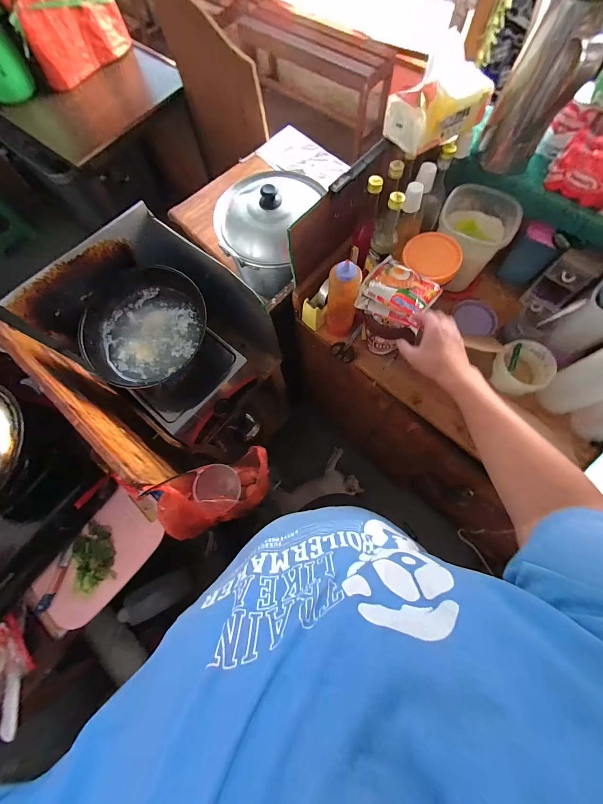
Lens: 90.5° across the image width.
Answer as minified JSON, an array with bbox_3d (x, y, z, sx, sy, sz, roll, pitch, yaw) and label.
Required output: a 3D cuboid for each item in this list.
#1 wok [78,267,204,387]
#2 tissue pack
[{"bbox_3d":[-0.393,-0.192,0.754,0.279,0.067,0.323,27,77,9],"label":"wok"},{"bbox_3d":[0.272,-0.596,0.593,0.190,0.090,0.107,-32,76,-7],"label":"tissue pack"}]

